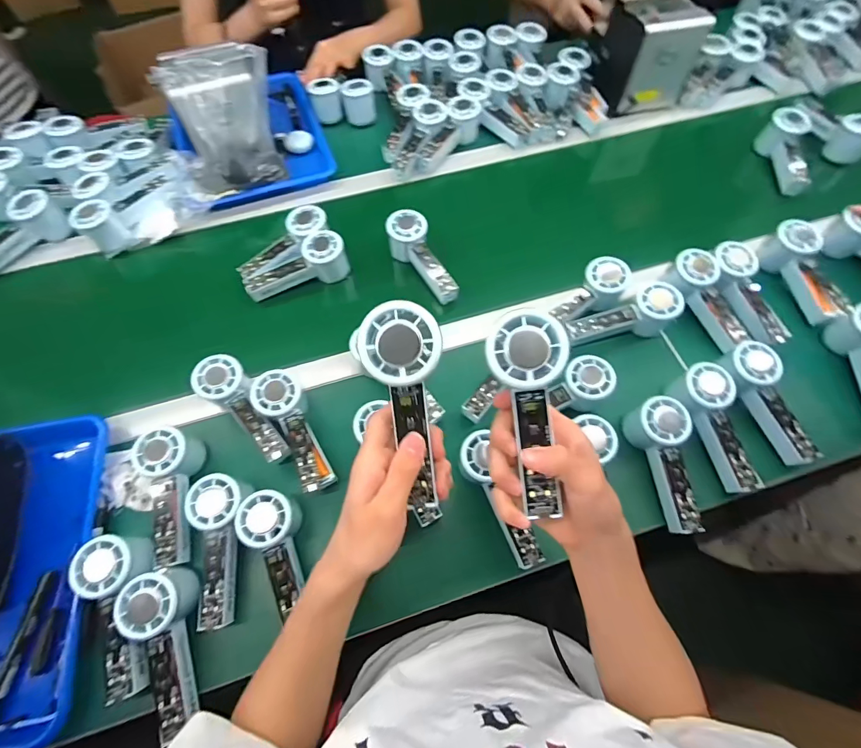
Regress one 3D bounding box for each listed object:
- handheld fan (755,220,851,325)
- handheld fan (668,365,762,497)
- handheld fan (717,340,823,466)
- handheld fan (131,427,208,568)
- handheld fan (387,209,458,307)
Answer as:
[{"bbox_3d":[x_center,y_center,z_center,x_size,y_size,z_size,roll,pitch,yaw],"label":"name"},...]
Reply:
[{"bbox_3d":[0.540,-0.146,0.594,0.051,0.060,0.150,-13,65,-5],"label":"handheld fan"},{"bbox_3d":[0.346,0.062,0.498,0.061,0.039,0.152,-16,82,-6],"label":"handheld fan"},{"bbox_3d":[0.413,0.034,0.508,0.062,0.041,0.152,-21,83,-8],"label":"handheld fan"},{"bbox_3d":[-0.297,0.138,0.465,0.047,0.058,0.141,-6,65,-2],"label":"handheld fan"},{"bbox_3d":[-0.014,-0.173,0.620,0.055,0.055,0.151,-25,67,-10],"label":"handheld fan"}]

